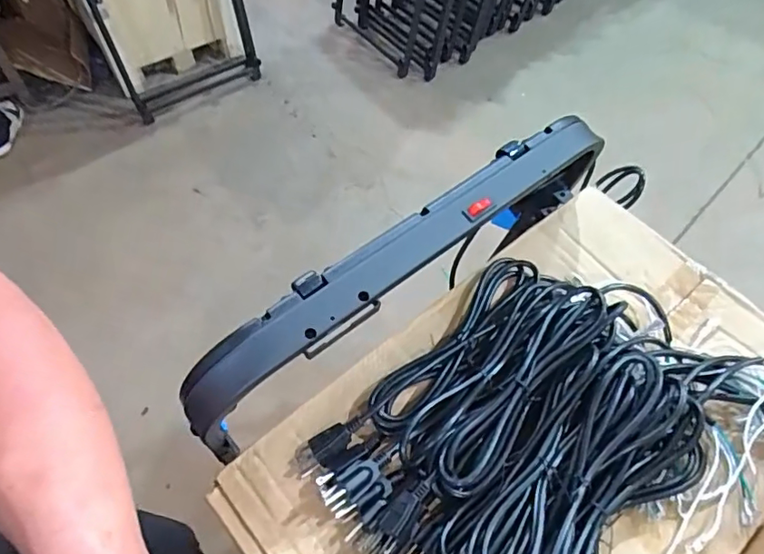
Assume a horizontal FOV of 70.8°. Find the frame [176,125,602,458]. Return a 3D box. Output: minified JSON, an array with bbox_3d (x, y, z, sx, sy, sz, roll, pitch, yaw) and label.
[{"bbox_3d":[0.033,-0.019,0.465,0.449,0.064,0.062,-33,64,-21],"label":"frame"}]

